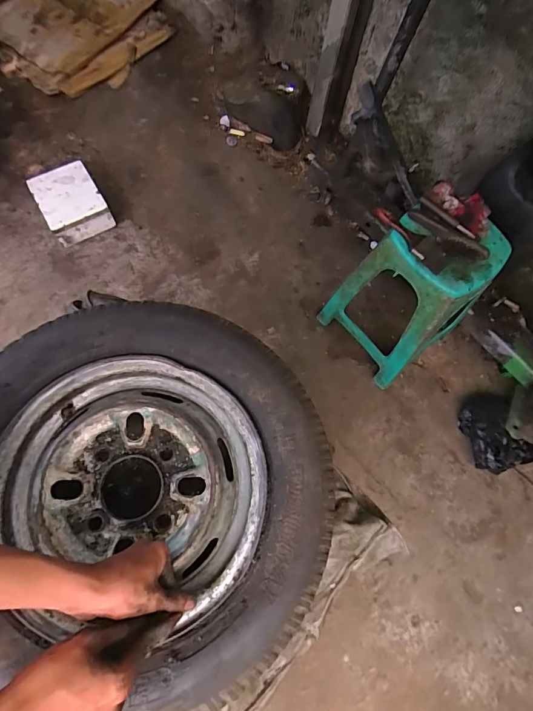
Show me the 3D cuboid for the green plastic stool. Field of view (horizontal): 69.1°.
[{"bbox_3d":[0.390,-0.166,1.090,0.288,0.465,0.296,-35,76,-16],"label":"green plastic stool"}]

